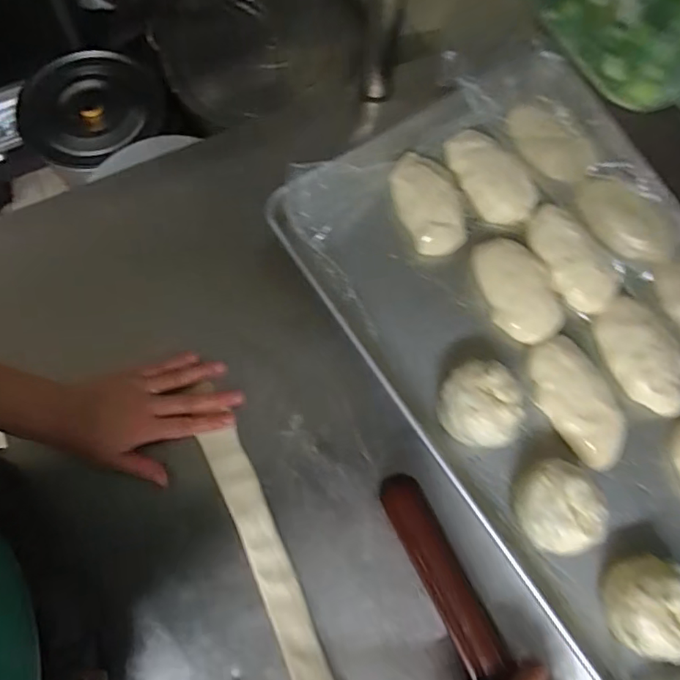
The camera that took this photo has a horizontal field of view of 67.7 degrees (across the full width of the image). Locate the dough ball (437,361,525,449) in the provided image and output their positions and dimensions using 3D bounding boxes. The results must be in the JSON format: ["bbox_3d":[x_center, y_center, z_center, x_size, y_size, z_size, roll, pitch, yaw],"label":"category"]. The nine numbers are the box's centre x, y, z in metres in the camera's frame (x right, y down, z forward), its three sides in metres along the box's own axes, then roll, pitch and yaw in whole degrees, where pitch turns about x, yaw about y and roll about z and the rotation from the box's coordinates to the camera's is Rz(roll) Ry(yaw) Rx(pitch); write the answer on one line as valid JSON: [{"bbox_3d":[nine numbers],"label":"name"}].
[{"bbox_3d":[0.134,0.062,0.489,0.075,0.048,0.075,1,74,-3],"label":"dough ball"}]

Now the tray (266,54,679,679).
[{"bbox_3d":[0.233,0.012,0.513,0.364,0.061,0.605,-31,78,-11],"label":"tray"}]

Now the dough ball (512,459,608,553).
[{"bbox_3d":[0.199,0.151,0.460,0.073,0.052,0.077,1,74,-3],"label":"dough ball"}]

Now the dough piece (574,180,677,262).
[{"bbox_3d":[0.322,-0.137,0.571,0.052,0.033,0.119,-37,79,-12],"label":"dough piece"}]

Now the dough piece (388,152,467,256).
[{"bbox_3d":[0.099,-0.154,0.550,0.077,0.031,0.116,-9,75,-5],"label":"dough piece"}]

